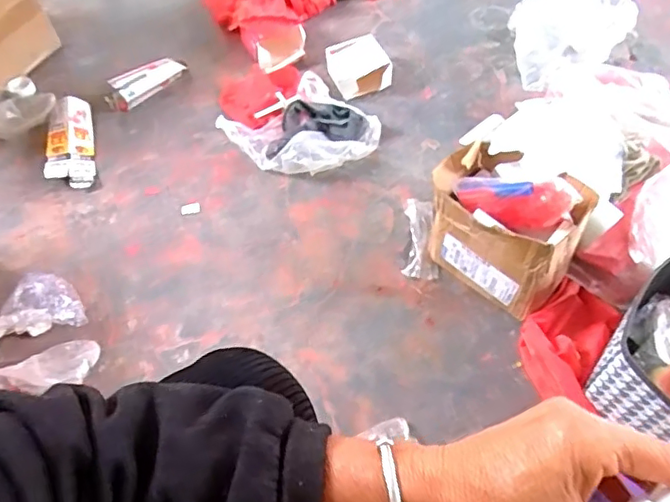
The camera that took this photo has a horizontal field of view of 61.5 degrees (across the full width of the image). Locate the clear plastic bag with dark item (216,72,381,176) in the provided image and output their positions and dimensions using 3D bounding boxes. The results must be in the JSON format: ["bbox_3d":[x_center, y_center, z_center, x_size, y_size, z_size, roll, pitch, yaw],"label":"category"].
[{"bbox_3d":[-0.064,-0.248,1.114,0.246,0.051,0.251,-36,61,-20],"label":"clear plastic bag with dark item"}]

